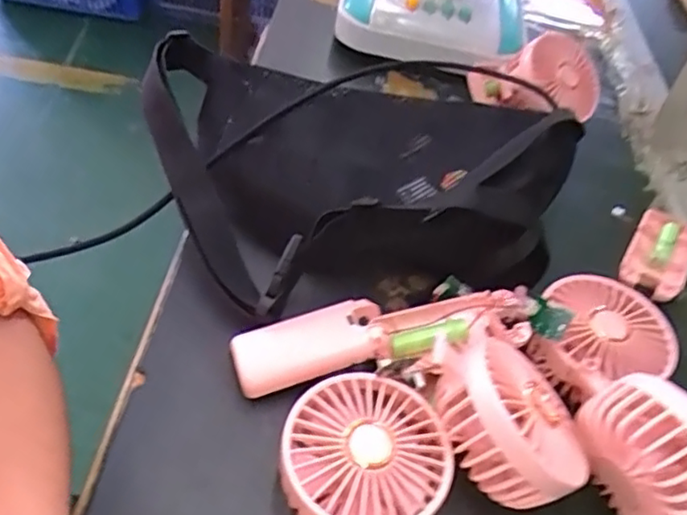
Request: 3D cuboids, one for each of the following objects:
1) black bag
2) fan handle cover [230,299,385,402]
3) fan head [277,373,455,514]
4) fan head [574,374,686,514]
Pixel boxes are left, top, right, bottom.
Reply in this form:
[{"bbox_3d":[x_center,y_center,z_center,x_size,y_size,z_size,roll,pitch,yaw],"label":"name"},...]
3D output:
[{"bbox_3d":[-0.007,-0.058,0.459,0.310,0.120,0.214,18,48,7],"label":"black bag"},{"bbox_3d":[-0.021,0.054,0.391,0.092,0.015,0.043,-19,50,-6],"label":"fan handle cover"},{"bbox_3d":[0.011,0.110,0.341,0.084,0.042,0.086,5,48,-5],"label":"fan head"},{"bbox_3d":[0.160,0.107,0.331,0.034,0.079,0.083,-20,55,-25],"label":"fan head"}]

